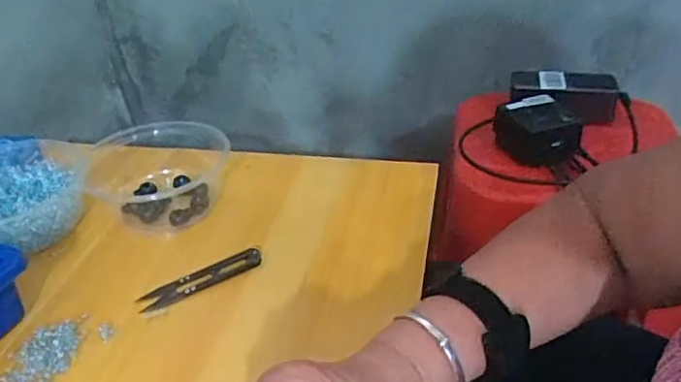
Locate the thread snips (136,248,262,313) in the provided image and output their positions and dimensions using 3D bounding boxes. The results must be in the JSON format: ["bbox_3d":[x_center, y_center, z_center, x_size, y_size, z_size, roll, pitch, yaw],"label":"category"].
[{"bbox_3d":[-0.113,0.072,0.484,0.101,0.014,0.024,-19,36,-21],"label":"thread snips"}]

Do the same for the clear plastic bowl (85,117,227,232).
[{"bbox_3d":[-0.178,-0.022,0.586,0.136,0.062,0.143,-14,35,-15],"label":"clear plastic bowl"}]

